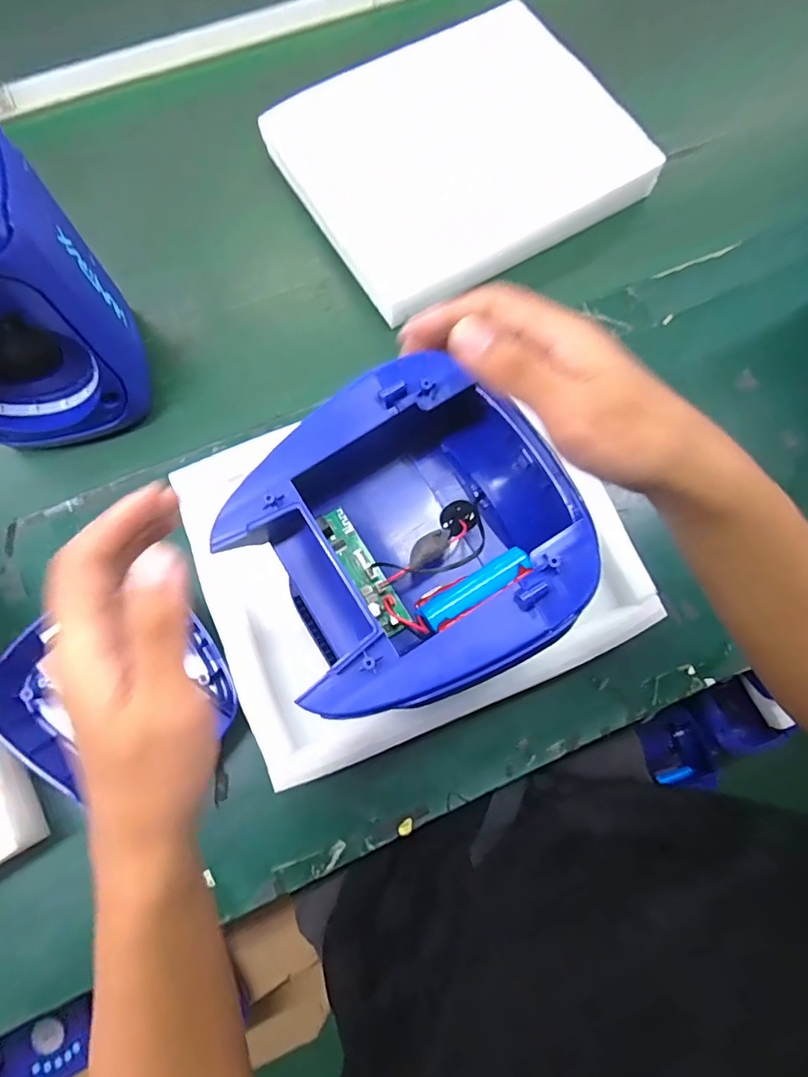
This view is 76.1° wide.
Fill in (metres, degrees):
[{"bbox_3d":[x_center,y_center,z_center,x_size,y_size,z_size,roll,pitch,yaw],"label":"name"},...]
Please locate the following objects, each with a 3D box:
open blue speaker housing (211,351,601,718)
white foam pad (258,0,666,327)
[{"bbox_3d":[0.003,0.001,0.288,0.168,0.069,0.163,-31,78,-8],"label":"open blue speaker housing"},{"bbox_3d":[0.059,-0.440,0.593,0.349,0.048,0.289,-31,76,-5],"label":"white foam pad"}]

